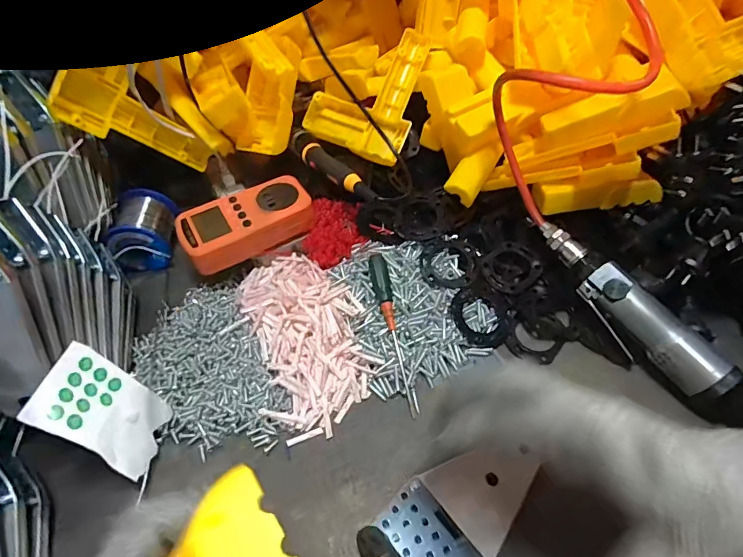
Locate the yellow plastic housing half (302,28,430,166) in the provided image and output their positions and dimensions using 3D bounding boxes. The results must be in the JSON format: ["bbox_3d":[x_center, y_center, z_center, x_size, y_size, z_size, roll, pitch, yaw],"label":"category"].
[{"bbox_3d":[0.001,-0.210,0.465,0.114,0.021,0.143,24,92,12],"label":"yellow plastic housing half"}]

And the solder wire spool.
[{"bbox_3d":[-0.240,-0.051,0.442,0.059,0.050,0.080,-6,61,-4],"label":"solder wire spool"}]

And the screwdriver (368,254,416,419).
[{"bbox_3d":[0.020,0.047,0.373,0.017,0.013,0.145,-11,72,-9],"label":"screwdriver"}]

